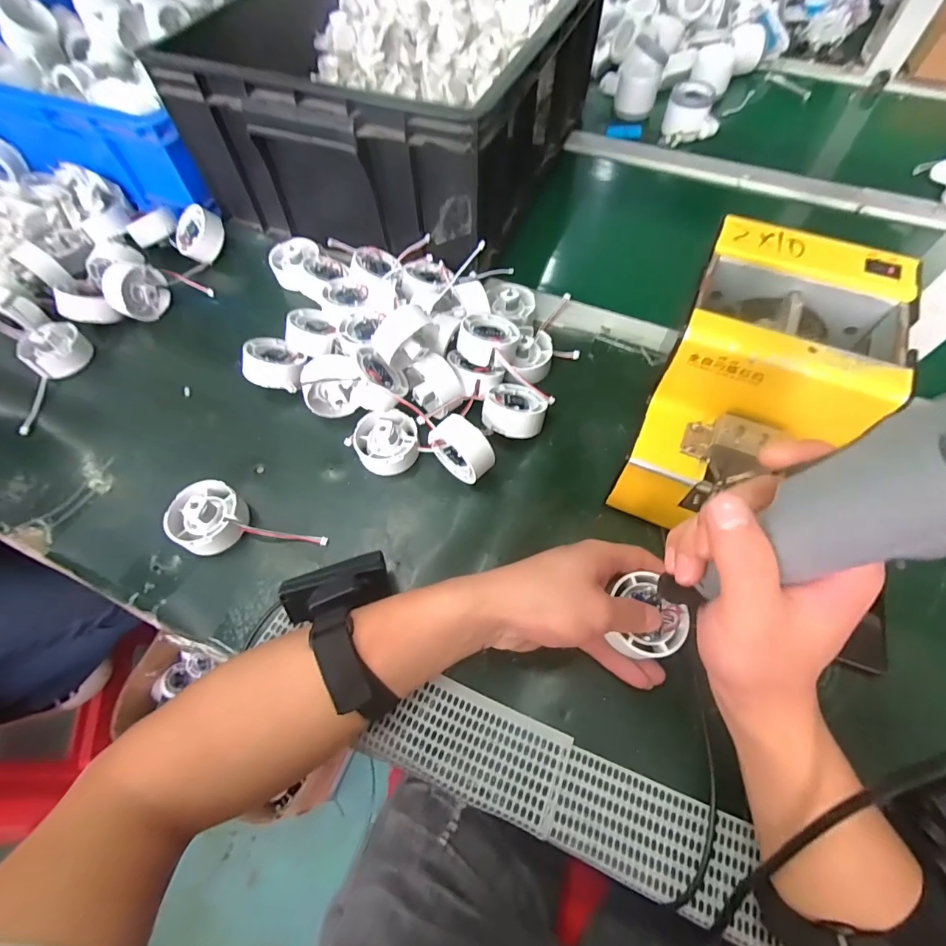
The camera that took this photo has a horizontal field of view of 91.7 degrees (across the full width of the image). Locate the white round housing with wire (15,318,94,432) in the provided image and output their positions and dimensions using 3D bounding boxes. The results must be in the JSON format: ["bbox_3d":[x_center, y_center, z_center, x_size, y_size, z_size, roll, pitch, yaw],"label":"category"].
[{"bbox_3d":[-0.419,-0.103,0.459,0.062,0.034,0.111,-18,63,-8],"label":"white round housing with wire"}]

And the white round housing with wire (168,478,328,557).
[{"bbox_3d":[-0.184,0.047,0.362,0.114,0.035,0.059,23,65,13],"label":"white round housing with wire"}]

